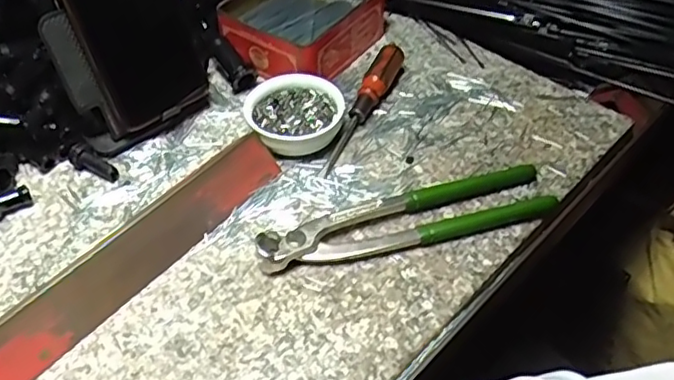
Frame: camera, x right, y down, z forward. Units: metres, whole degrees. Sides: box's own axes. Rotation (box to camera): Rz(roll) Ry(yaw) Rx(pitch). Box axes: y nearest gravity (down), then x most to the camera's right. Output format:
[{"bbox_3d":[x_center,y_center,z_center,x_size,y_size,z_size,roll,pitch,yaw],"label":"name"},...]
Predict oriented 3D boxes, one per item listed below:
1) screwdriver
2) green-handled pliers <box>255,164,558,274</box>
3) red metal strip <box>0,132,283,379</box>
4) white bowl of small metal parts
[{"bbox_3d":[0.021,-0.065,0.478,0.019,0.025,0.136,16,50,15],"label":"screwdriver"},{"bbox_3d":[0.046,0.018,0.407,0.194,0.016,0.042,-15,49,-12],"label":"green-handled pliers"},{"bbox_3d":[-0.131,0.047,0.377,0.255,0.038,0.007,-43,19,-32],"label":"red metal strip"},{"bbox_3d":[-0.031,-0.056,0.465,0.069,0.022,0.065,0,48,0],"label":"white bowl of small metal parts"}]

